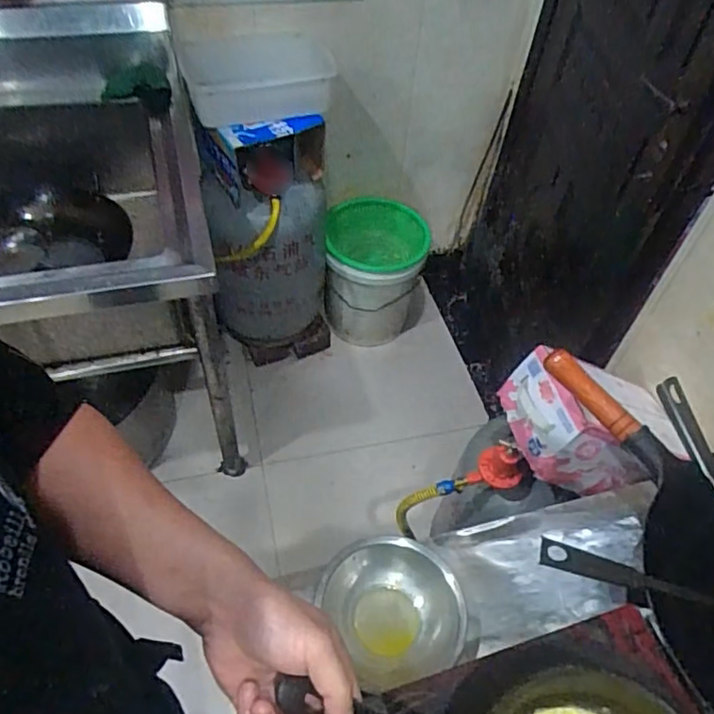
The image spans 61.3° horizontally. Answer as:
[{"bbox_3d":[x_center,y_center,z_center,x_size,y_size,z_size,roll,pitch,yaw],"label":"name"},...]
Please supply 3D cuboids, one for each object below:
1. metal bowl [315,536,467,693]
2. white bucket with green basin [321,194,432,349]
[{"bbox_3d":[0.043,0.271,0.650,0.149,0.046,0.137,2,52,-3],"label":"metal bowl"},{"bbox_3d":[0.057,-0.268,1.904,0.300,0.411,0.313,2,52,-3],"label":"white bucket with green basin"}]

